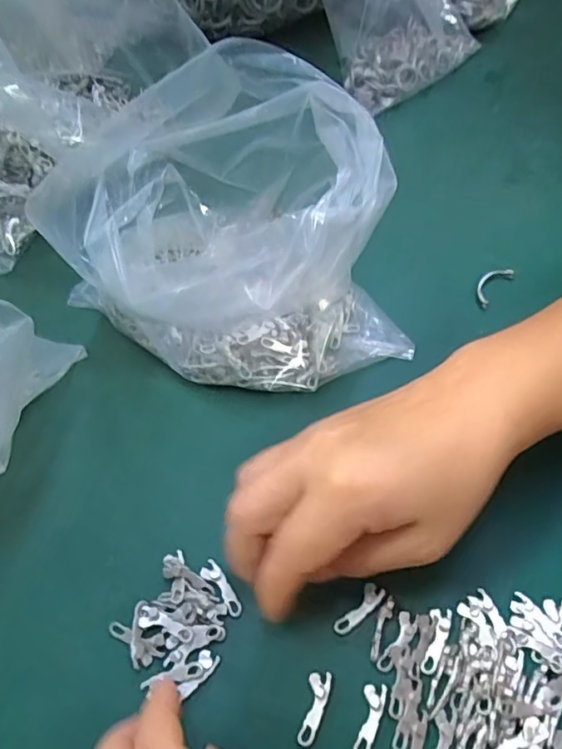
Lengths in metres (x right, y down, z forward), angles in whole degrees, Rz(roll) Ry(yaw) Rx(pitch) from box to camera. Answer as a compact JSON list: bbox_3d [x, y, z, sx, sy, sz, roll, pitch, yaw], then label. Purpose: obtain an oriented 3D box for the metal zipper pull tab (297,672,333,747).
[{"bbox_3d":[0.014,0.144,0.244,0.010,0.004,0.029,13,60,10],"label":"metal zipper pull tab"}]

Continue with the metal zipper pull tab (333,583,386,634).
[{"bbox_3d":[0.036,0.109,0.264,0.029,0.004,0.009,-39,65,-20],"label":"metal zipper pull tab"}]

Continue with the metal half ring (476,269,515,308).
[{"bbox_3d":[0.135,-0.058,0.364,0.014,0.007,0.036,35,66,21],"label":"metal half ring"}]

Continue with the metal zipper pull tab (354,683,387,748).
[{"bbox_3d":[0.038,0.147,0.241,0.009,0.004,0.028,13,60,10],"label":"metal zipper pull tab"}]

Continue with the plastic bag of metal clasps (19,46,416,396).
[{"bbox_3d":[-0.020,-0.071,0.304,0.148,0.132,0.128,-20,60,-10],"label":"plastic bag of metal clasps"}]

